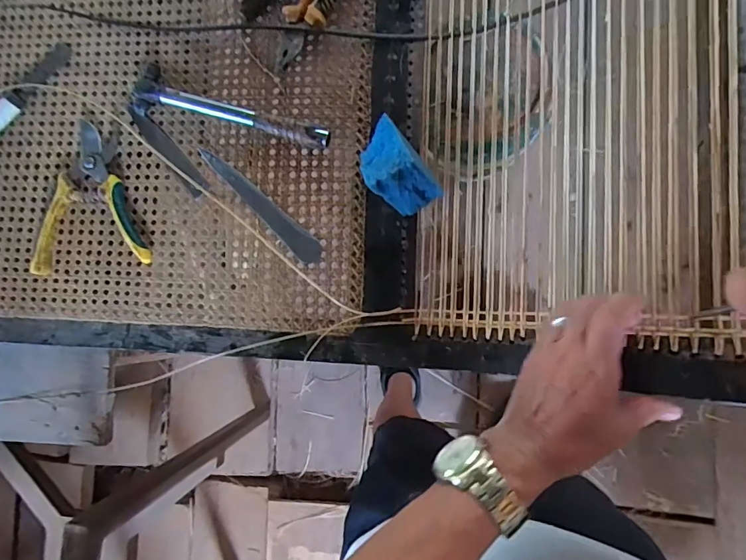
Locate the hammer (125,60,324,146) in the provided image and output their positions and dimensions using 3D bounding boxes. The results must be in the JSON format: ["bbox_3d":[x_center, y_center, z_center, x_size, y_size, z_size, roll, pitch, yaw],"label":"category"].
[{"bbox_3d":[-0.166,-0.191,0.535,0.244,0.025,0.056,19,90,12],"label":"hammer"}]

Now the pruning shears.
[{"bbox_3d":[-0.348,-0.087,0.547,0.136,0.017,0.182,-22,82,9],"label":"pruning shears"}]

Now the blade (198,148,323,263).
[{"bbox_3d":[-0.131,-0.085,0.537,0.184,0.008,0.026,41,95,11],"label":"blade"}]

